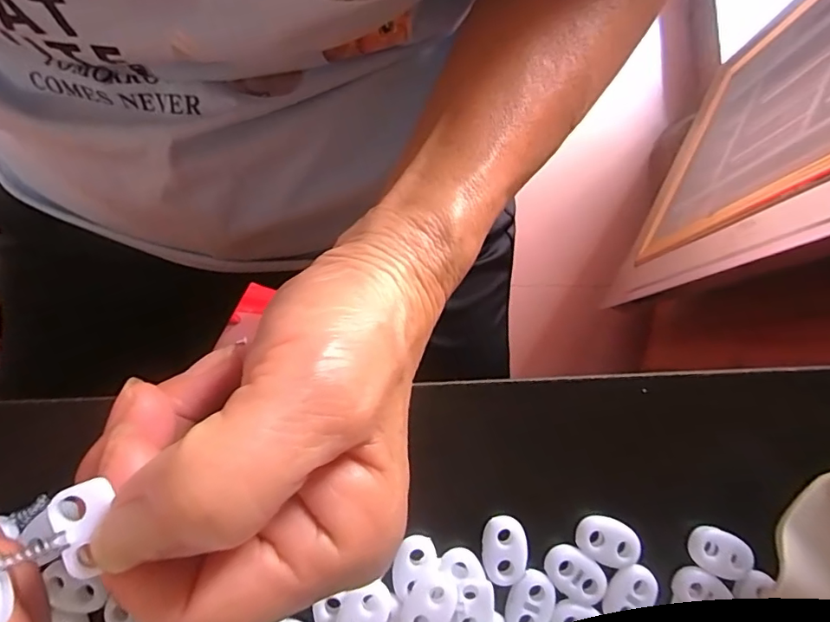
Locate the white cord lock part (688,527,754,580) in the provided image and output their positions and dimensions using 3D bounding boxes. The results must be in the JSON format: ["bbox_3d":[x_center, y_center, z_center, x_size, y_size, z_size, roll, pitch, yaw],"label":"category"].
[{"bbox_3d":[0.110,0.087,0.180,0.023,0.004,0.015,24,82,0],"label":"white cord lock part"}]

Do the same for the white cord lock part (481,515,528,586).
[{"bbox_3d":[0.032,0.084,0.176,0.015,0.004,0.022,0,82,-3],"label":"white cord lock part"}]

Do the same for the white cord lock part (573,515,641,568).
[{"bbox_3d":[0.069,0.082,0.178,0.022,0.004,0.015,25,82,1],"label":"white cord lock part"}]

